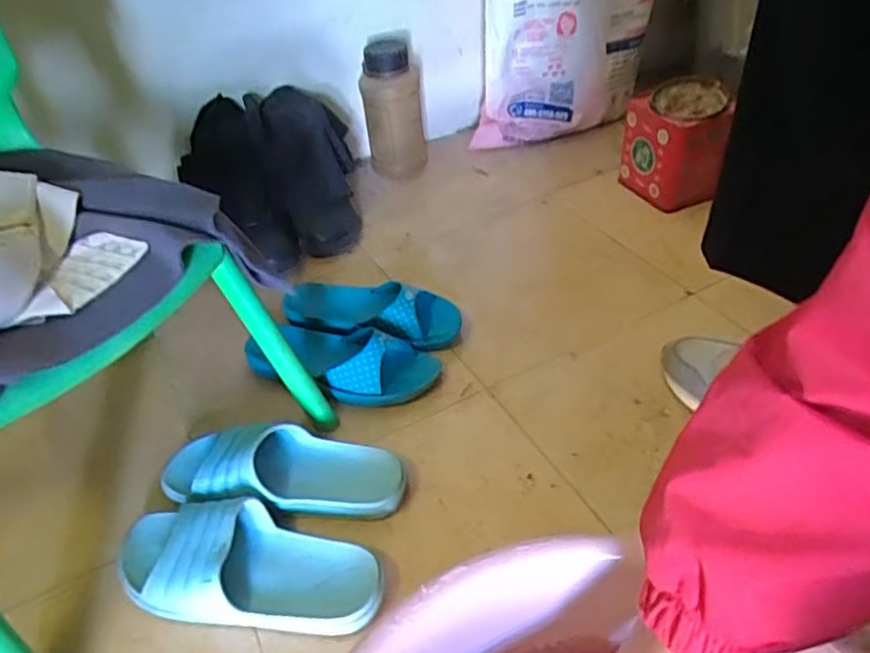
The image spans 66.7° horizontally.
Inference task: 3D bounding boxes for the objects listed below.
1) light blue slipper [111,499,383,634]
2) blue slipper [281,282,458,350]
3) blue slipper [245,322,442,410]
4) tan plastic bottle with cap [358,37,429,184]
[{"bbox_3d":[-0.158,0.200,0.550,0.227,0.057,0.089,5,42,13],"label":"light blue slipper"},{"bbox_3d":[-0.077,-0.023,0.795,0.210,0.046,0.093,12,44,20],"label":"blue slipper"},{"bbox_3d":[-0.107,0.033,0.738,0.217,0.050,0.089,9,43,17],"label":"blue slipper"},{"bbox_3d":[-0.065,-0.338,1.031,0.087,0.188,0.069,-5,41,1],"label":"tan plastic bottle with cap"}]

